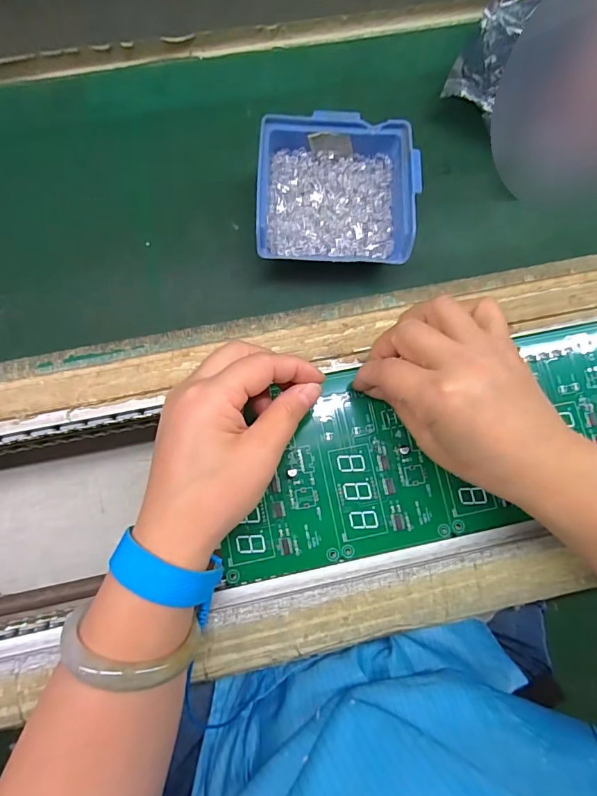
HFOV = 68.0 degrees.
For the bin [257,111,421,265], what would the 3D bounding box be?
[{"bbox_3d":[0.025,-0.138,0.305,0.102,0.047,0.099,3,79,-1],"label":"bin"}]

